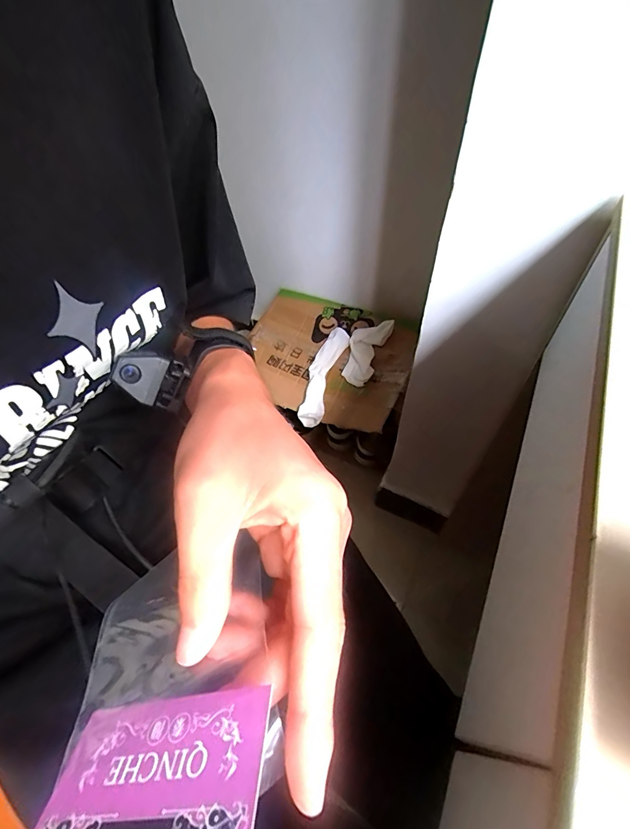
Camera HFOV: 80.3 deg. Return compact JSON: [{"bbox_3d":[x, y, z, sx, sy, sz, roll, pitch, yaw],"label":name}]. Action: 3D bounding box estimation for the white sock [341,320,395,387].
[{"bbox_3d":[0.123,-0.160,0.928,0.089,0.024,0.176,25,87,22],"label":"white sock"}]

